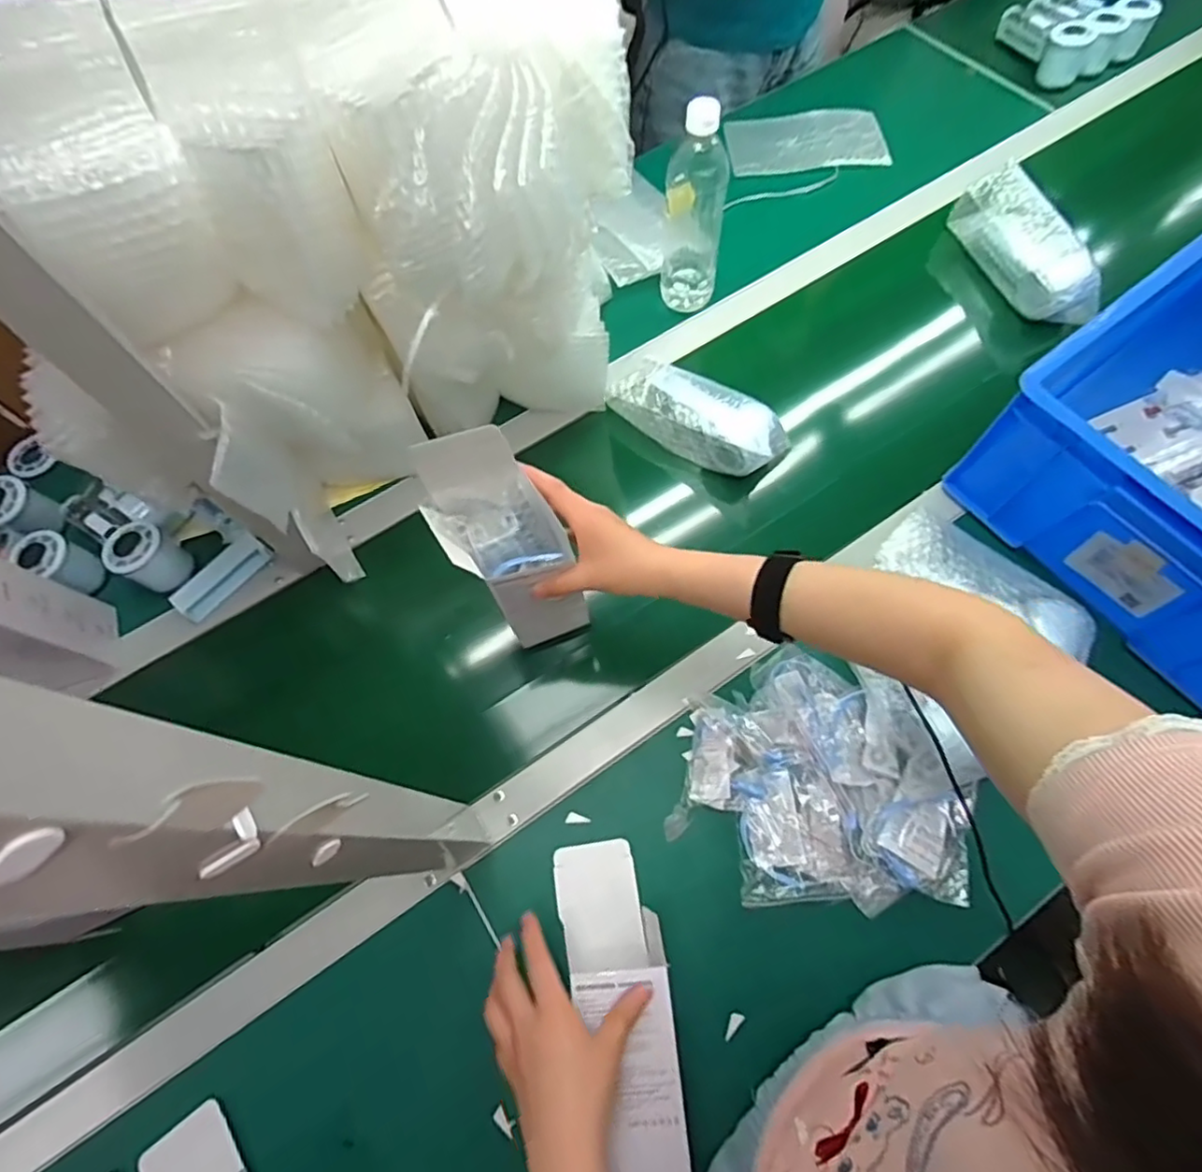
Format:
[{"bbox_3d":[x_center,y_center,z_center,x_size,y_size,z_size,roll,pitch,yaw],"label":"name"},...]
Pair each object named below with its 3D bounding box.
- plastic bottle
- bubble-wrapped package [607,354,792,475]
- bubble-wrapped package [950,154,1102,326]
[{"bbox_3d":[0.105,-0.424,0.698,0.071,0.217,0.062,17,69,8],"label":"plastic bottle"},{"bbox_3d":[0.108,-0.191,0.690,0.195,0.072,0.071,35,72,15],"label":"bubble-wrapped package"},{"bbox_3d":[0.517,-0.411,0.749,0.061,0.070,0.207,-20,68,-7],"label":"bubble-wrapped package"}]

